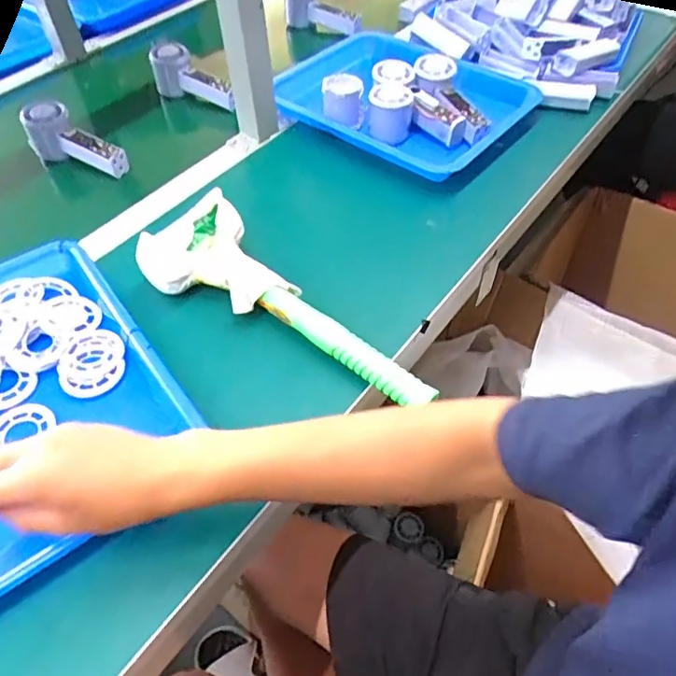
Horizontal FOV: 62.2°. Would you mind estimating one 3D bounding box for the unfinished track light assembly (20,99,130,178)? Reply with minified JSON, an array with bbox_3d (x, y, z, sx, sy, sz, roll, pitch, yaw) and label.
[{"bbox_3d":[-0.353,-0.259,0.746,0.157,0.066,0.054,31,58,25],"label":"unfinished track light assembly"}]

